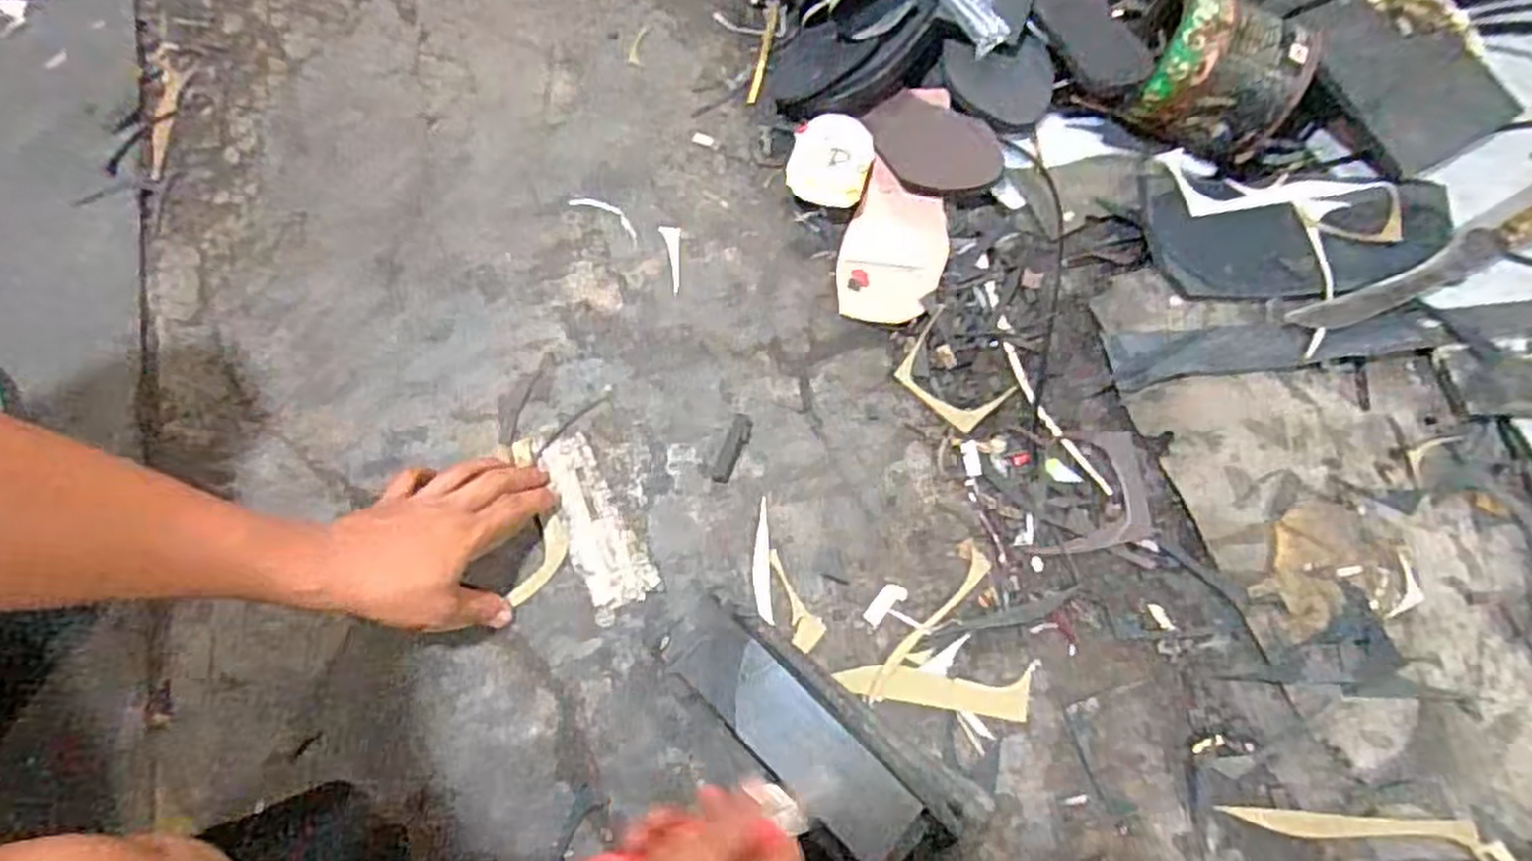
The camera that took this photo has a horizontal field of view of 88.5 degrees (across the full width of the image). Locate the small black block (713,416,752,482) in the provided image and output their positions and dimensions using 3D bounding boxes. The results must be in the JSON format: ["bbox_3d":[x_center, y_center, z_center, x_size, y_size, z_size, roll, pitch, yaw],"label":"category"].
[{"bbox_3d":[-0.026,0.014,0.634,0.016,0.004,0.061,17,71,8],"label":"small black block"}]

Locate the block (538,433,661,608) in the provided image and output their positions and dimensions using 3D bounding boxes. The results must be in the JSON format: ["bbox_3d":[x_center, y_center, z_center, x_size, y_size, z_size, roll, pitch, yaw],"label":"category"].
[{"bbox_3d":[-0.135,0.070,0.610,0.048,0.010,0.139,-25,73,-14],"label":"block"}]

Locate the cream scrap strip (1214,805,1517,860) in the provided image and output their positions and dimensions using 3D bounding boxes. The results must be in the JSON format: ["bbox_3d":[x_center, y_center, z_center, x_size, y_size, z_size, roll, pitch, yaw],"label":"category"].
[{"bbox_3d":[0.429,0.287,0.539,0.204,0.020,0.053,8,69,20],"label":"cream scrap strip"}]

